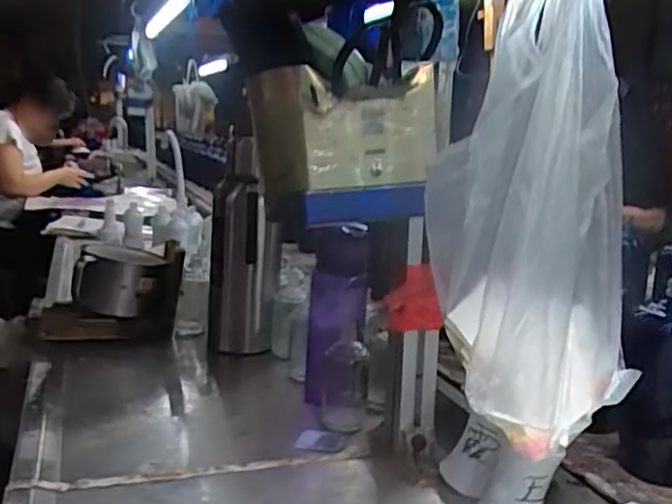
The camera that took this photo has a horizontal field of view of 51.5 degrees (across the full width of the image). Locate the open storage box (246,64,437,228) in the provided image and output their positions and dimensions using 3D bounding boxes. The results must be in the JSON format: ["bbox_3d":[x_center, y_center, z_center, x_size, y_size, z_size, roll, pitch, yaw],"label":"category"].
[{"bbox_3d":[0.003,-0.097,0.651,0.156,0.132,0.123,-4,12,-19],"label":"open storage box"}]

